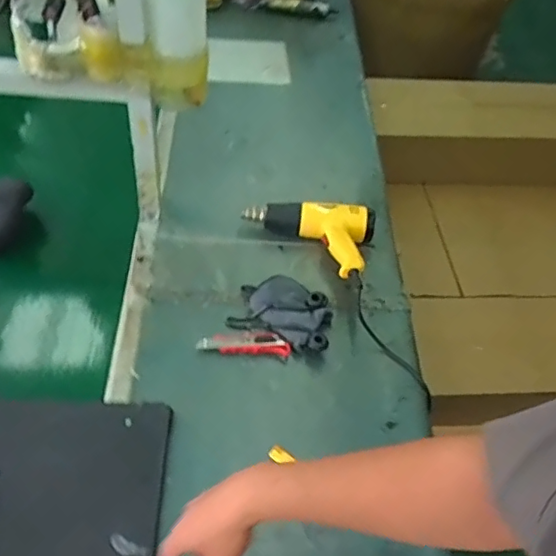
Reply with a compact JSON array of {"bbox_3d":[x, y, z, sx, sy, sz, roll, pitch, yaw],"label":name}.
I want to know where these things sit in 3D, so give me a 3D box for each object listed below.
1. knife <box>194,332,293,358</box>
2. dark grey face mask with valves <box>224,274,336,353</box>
[{"bbox_3d":[-0.058,0.113,1.030,0.161,0.010,0.045,3,50,-5],"label":"knife"},{"bbox_3d":[0.013,0.054,1.069,0.182,0.041,0.141,18,50,7],"label":"dark grey face mask with valves"}]

